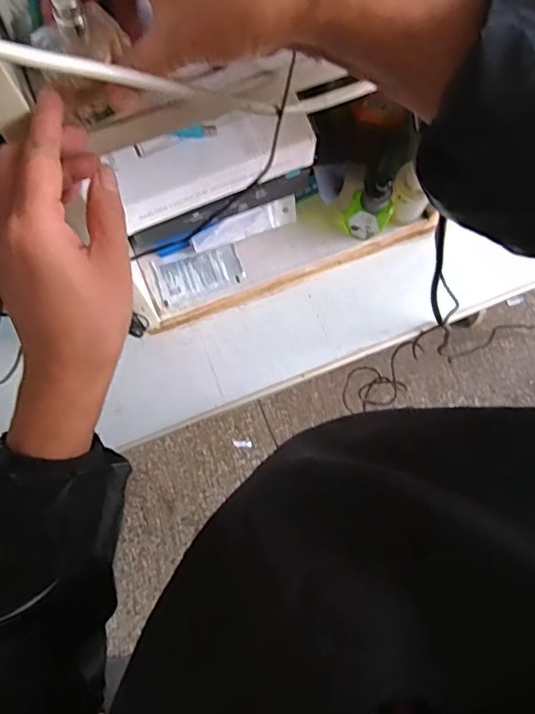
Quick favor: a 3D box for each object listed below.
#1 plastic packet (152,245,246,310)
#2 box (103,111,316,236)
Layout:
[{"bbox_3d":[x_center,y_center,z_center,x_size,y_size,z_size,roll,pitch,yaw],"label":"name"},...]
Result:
[{"bbox_3d":[-0.081,-0.100,0.654,0.098,0.004,0.056,-21,78,-5],"label":"plastic packet"},{"bbox_3d":[-0.049,-0.186,0.527,0.186,0.060,0.058,-22,78,-5],"label":"box"}]

